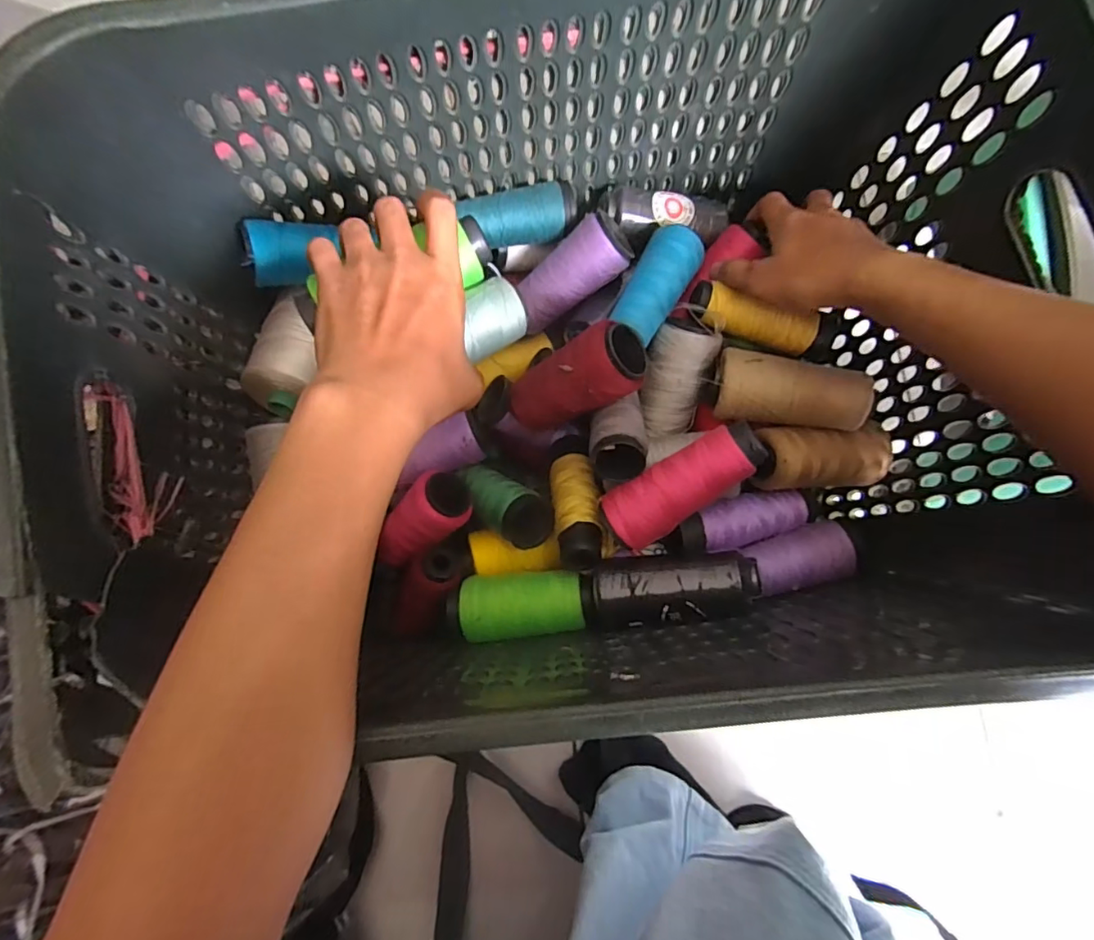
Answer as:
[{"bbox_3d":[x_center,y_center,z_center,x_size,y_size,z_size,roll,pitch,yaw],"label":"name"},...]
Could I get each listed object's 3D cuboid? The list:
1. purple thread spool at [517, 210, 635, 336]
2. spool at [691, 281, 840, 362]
[{"bbox_3d":[0.020,-0.157,0.443,0.102,0.041,0.043,-37,82,24],"label":"purple thread spool"},{"bbox_3d":[0.170,-0.113,0.428,0.114,0.037,0.033,16,82,-5],"label":"spool"}]

